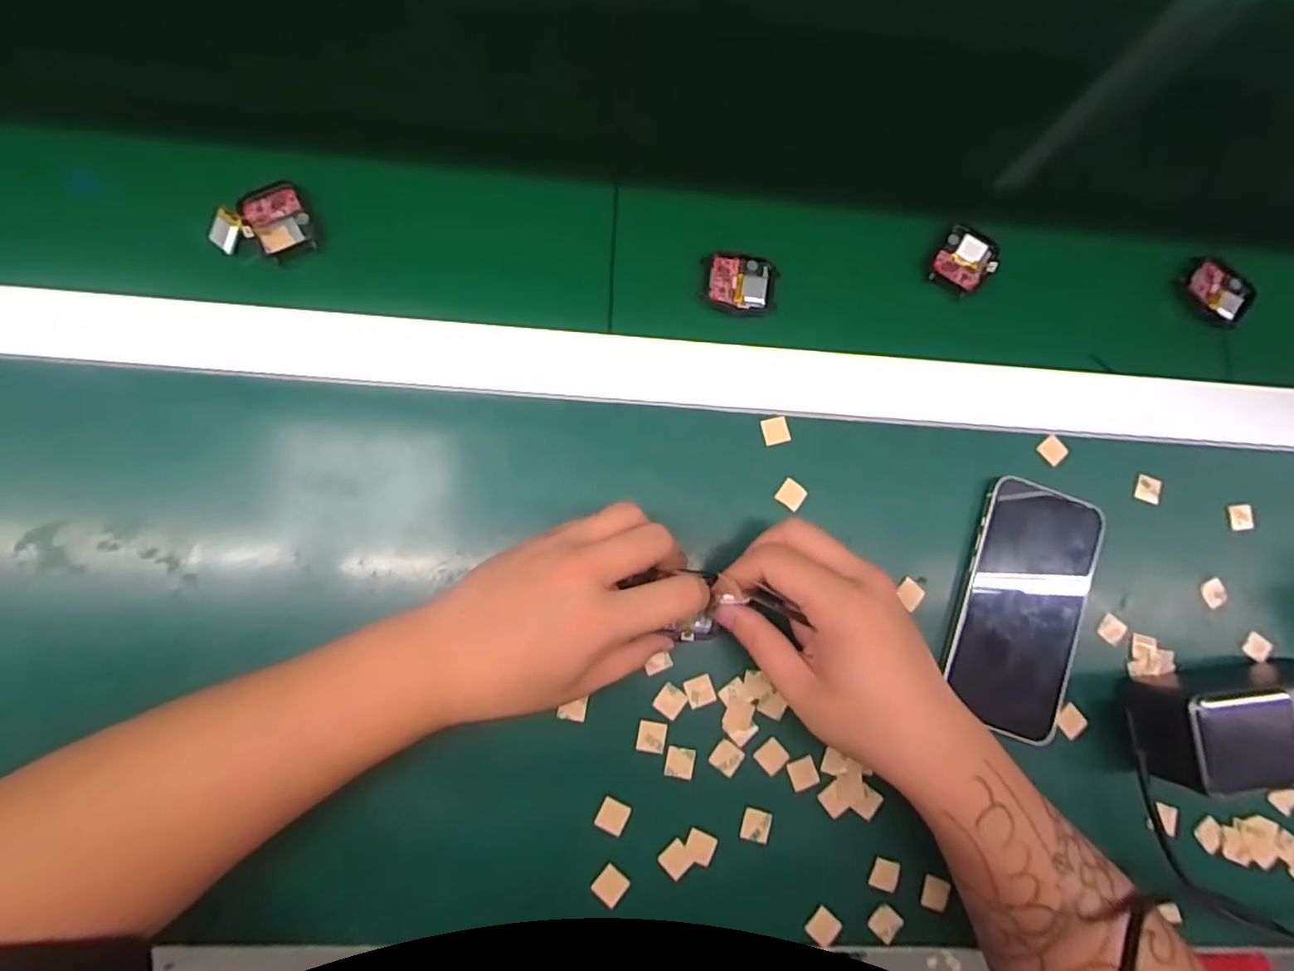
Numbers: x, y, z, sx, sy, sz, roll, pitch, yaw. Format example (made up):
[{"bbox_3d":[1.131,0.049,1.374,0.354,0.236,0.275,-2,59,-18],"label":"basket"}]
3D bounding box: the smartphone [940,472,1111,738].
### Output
[{"bbox_3d":[0.223,0.072,0.371,0.075,0.015,0.143,19,81,-1],"label":"smartphone"}]

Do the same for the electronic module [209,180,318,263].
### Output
[{"bbox_3d":[-0.223,-0.150,0.362,0.052,0.015,0.042,-29,85,-8],"label":"electronic module"}]

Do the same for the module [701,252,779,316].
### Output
[{"bbox_3d":[0.057,-0.124,0.383,0.045,0.007,0.039,5,81,-3],"label":"module"}]

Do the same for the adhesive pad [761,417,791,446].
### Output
[{"bbox_3d":[0.078,-0.033,0.377,0.015,0.005,0.016,-11,83,-6],"label":"adhesive pad"}]

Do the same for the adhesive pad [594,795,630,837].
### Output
[{"bbox_3d":[-0.018,0.182,0.341,0.016,0.004,0.017,26,83,-2],"label":"adhesive pad"}]

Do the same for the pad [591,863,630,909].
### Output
[{"bbox_3d":[-0.019,0.216,0.336,0.016,0.004,0.016,41,83,0],"label":"pad"}]

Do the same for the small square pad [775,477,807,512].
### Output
[{"bbox_3d":[0.086,0.006,0.371,0.015,0.004,0.015,36,81,2],"label":"small square pad"}]

